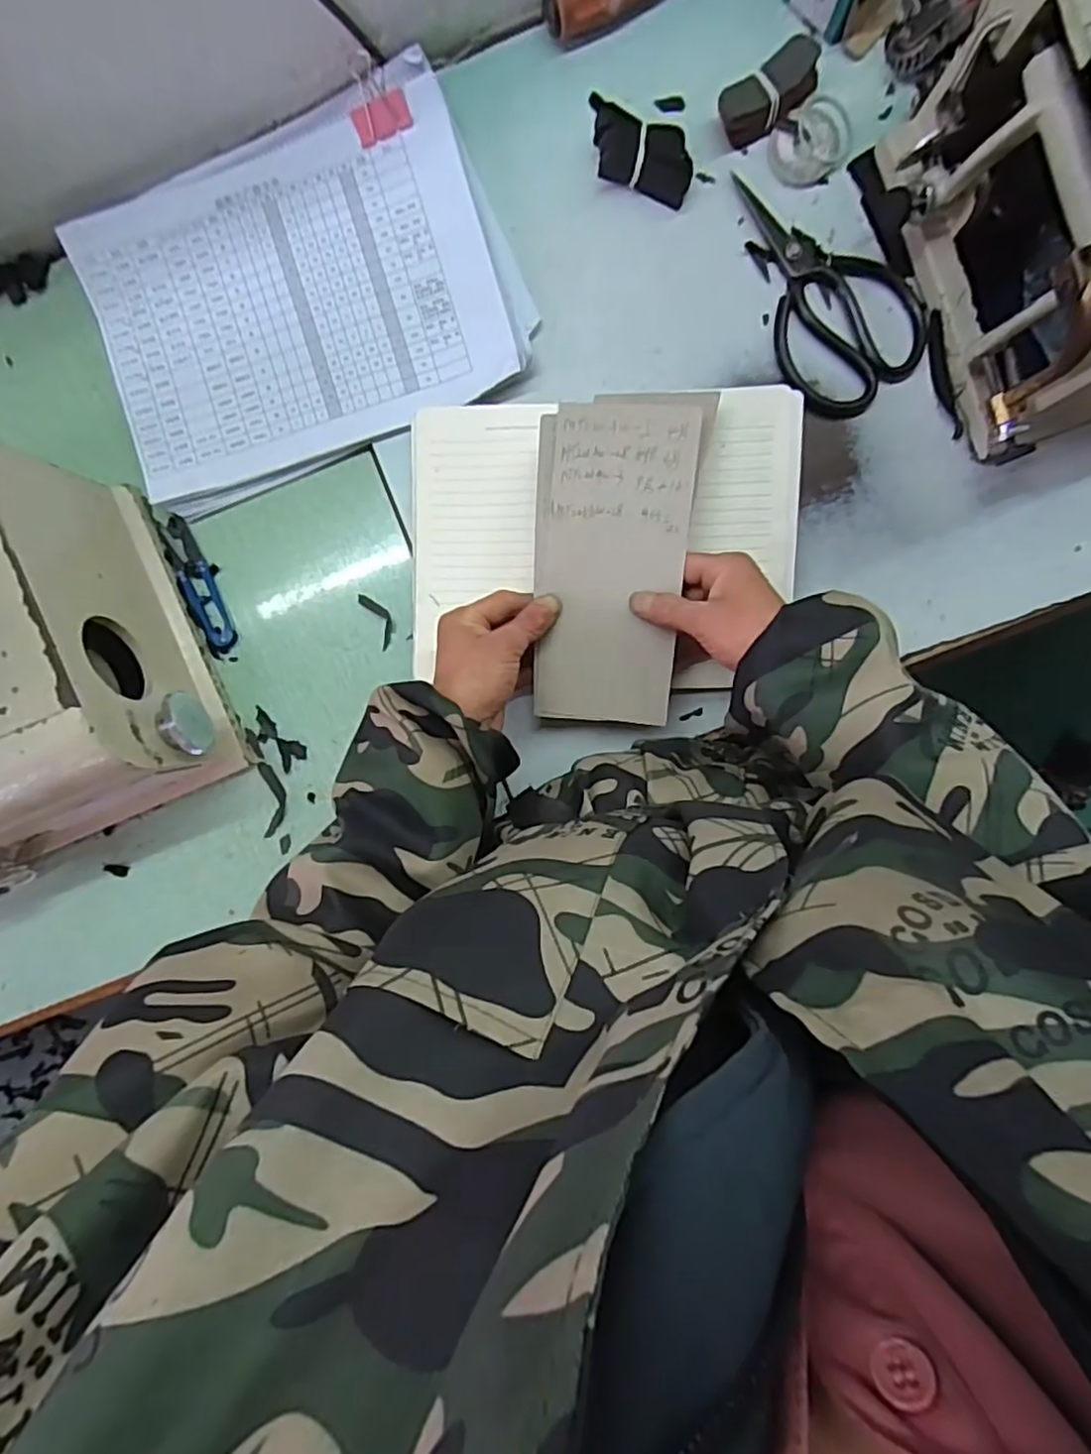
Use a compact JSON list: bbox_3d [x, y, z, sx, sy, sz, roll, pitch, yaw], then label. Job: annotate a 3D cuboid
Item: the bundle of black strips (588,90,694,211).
[{"bbox_3d":[0.067,-0.416,0.474,0.084,0.028,0.057,19,94,0],"label":"bundle of black strips"}]

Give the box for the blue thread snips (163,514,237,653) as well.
[{"bbox_3d":[-0.269,-0.111,0.522,0.029,0.007,0.108,-19,93,2],"label":"blue thread snips"}]

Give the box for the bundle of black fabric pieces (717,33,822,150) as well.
[{"bbox_3d":[0.160,-0.448,0.474,0.074,0.024,0.033,-33,93,3],"label":"bundle of black fabric pieces"}]

